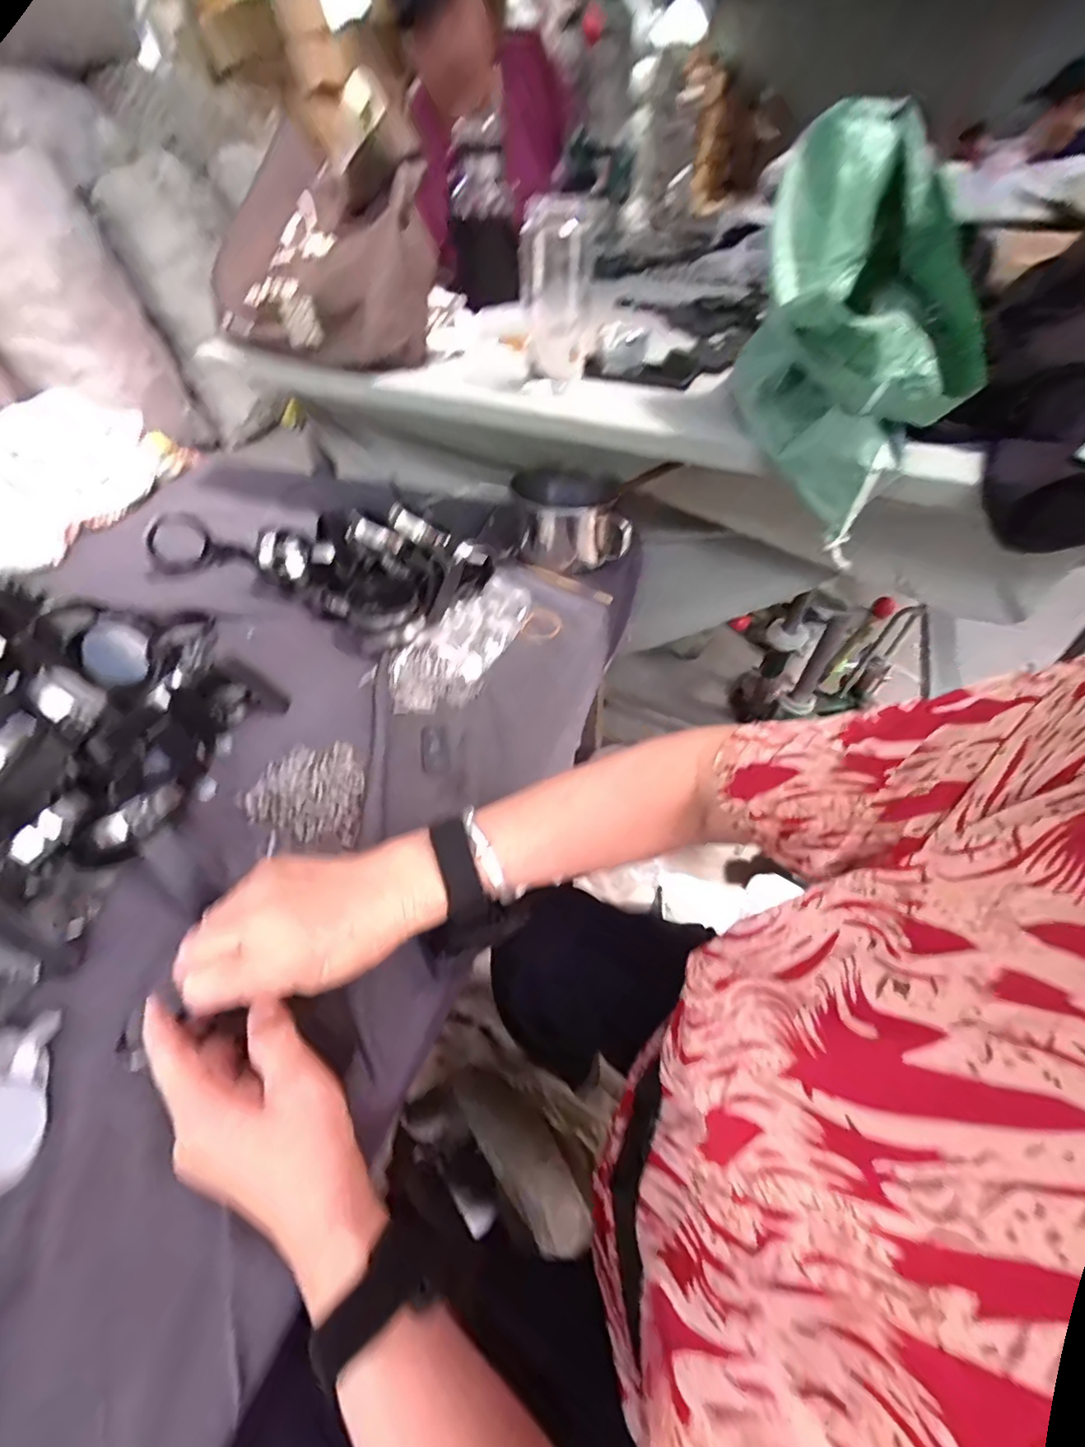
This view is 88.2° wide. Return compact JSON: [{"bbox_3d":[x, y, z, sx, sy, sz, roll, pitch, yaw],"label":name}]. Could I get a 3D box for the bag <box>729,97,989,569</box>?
[{"bbox_3d":[0.276,-0.336,0.502,0.150,0.327,0.140,-5,12,-5],"label":"bag"}]

